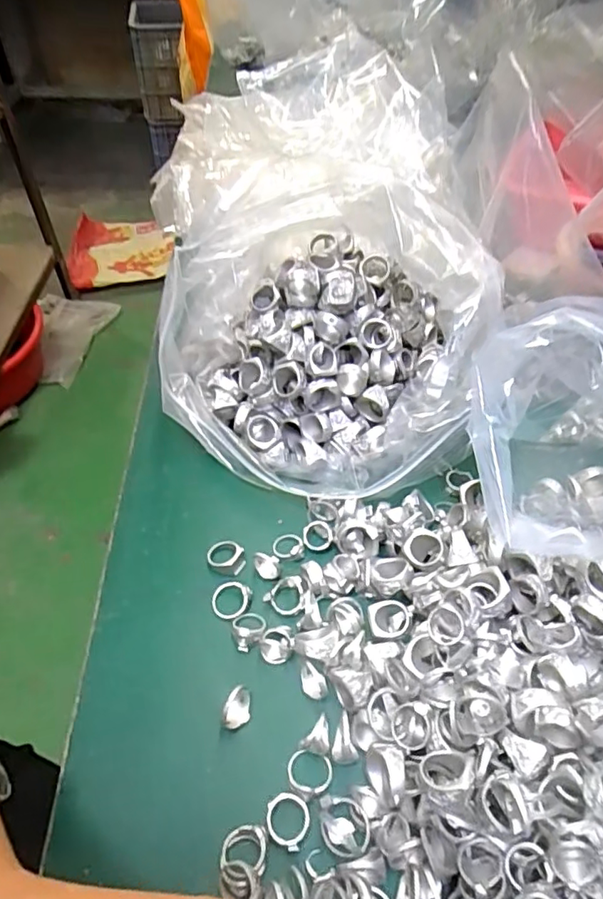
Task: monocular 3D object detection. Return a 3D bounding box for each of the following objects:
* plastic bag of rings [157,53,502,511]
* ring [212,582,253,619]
[{"bbox_3d":[0.014,-0.099,0.436,0.233,0.172,0.222,9,50,7],"label":"plastic bag of rings"},{"bbox_3d":[-0.045,0.096,0.366,0.025,0.008,0.025,0,49,0],"label":"ring"}]

